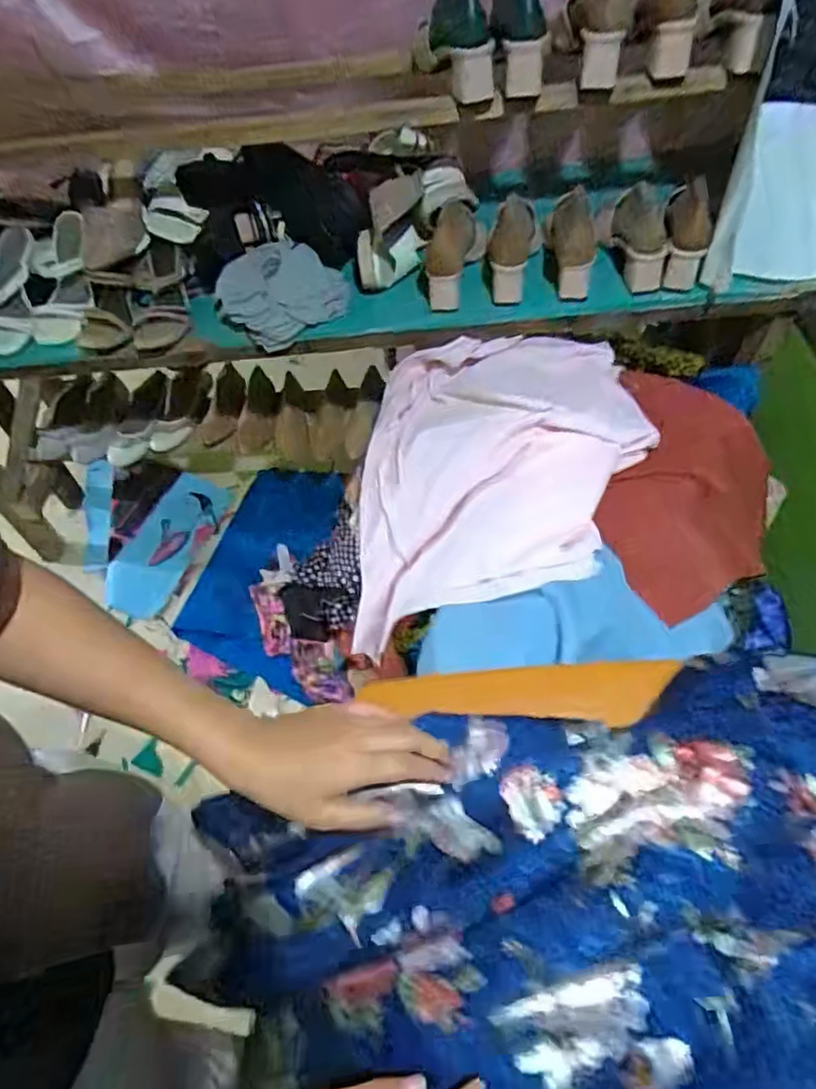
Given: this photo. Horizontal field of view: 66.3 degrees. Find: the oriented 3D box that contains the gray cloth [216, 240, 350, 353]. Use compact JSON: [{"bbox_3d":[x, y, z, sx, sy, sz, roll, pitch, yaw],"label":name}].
[{"bbox_3d":[-0.206,-0.418,1.017,0.207,0.072,0.185,-8,58,-4],"label":"gray cloth"}]

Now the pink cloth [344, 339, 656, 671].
[{"bbox_3d":[0.101,-0.105,0.961,0.484,0.148,0.481,-12,52,37],"label":"pink cloth"}]

